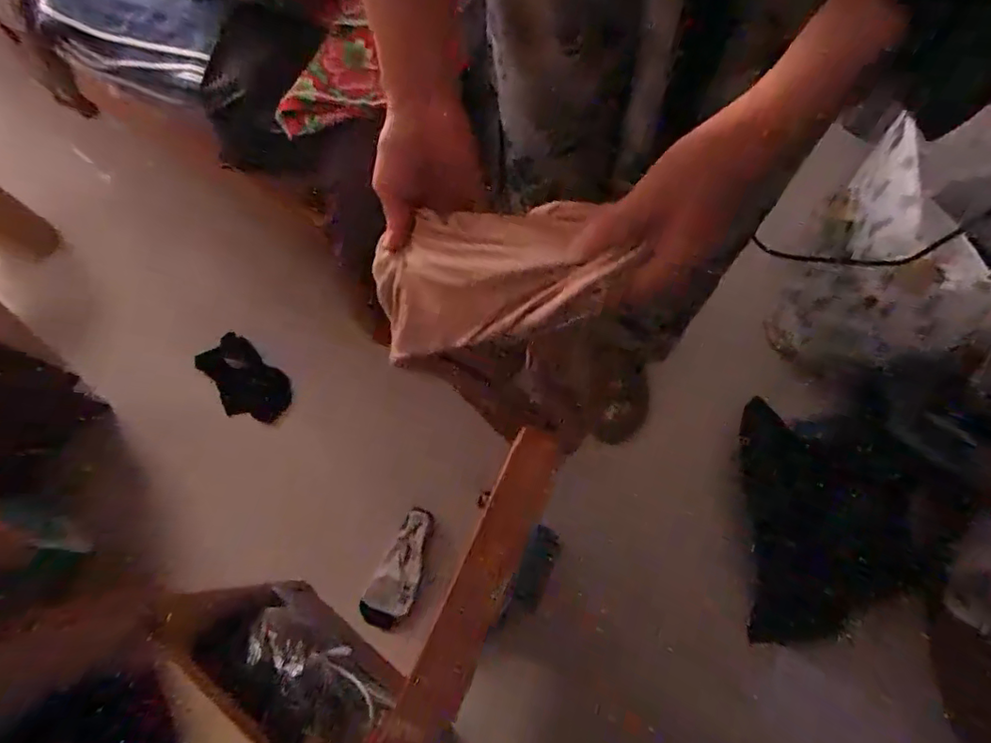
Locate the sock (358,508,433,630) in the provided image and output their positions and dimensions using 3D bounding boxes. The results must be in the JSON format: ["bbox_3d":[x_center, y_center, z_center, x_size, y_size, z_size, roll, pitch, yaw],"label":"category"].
[{"bbox_3d":[-0.155,0.325,0.886,0.072,0.030,0.185,23,72,7],"label":"sock"}]

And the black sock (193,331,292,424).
[{"bbox_3d":[-0.473,0.017,1.005,0.184,0.064,0.111,42,76,13],"label":"black sock"}]

